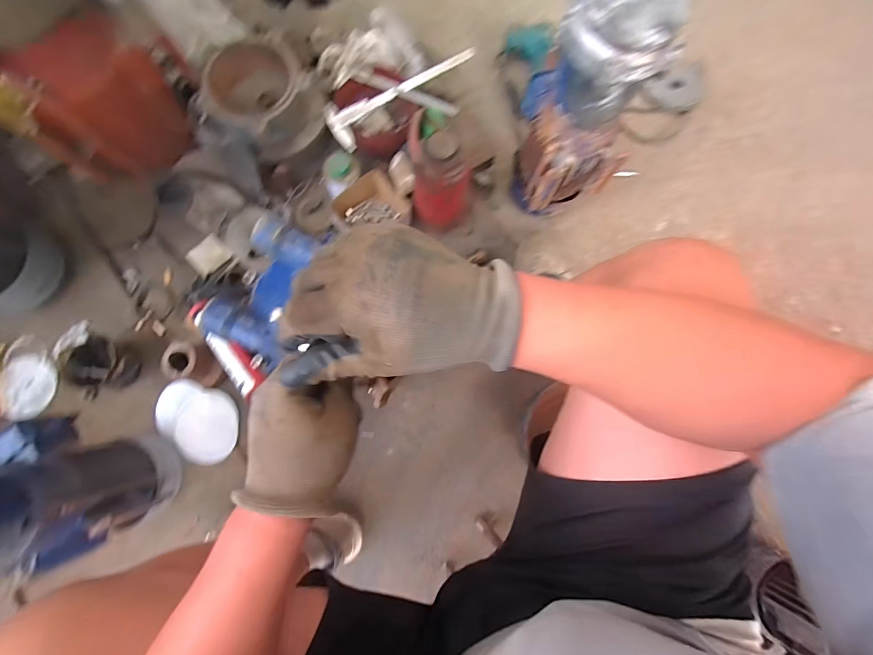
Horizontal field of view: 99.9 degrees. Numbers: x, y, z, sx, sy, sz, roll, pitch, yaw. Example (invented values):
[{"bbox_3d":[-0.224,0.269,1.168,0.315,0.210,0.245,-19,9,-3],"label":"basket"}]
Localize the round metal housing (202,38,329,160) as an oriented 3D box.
[{"bbox_3d":[-0.386,-0.500,0.804,0.215,0.131,0.204,44,82,7],"label":"round metal housing"}]

